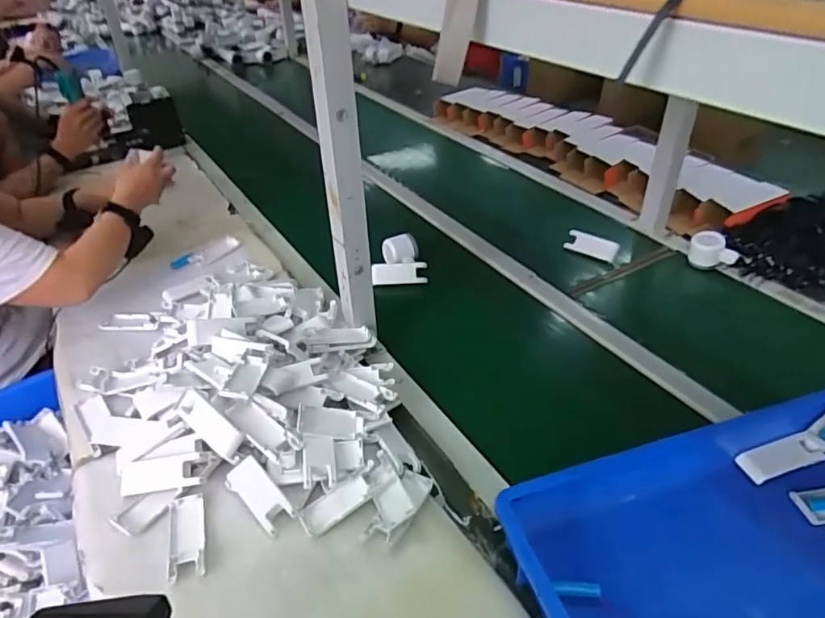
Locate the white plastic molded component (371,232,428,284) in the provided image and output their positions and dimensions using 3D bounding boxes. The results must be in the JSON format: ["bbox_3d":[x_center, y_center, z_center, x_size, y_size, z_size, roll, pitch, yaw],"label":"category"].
[{"bbox_3d":[-0.026,-0.098,1.071,0.103,0.047,0.109,-2,37,-1],"label":"white plastic molded component"}]

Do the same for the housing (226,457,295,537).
[{"bbox_3d":[-0.184,0.222,0.666,0.038,0.023,0.098,-30,46,-33],"label":"housing"}]

